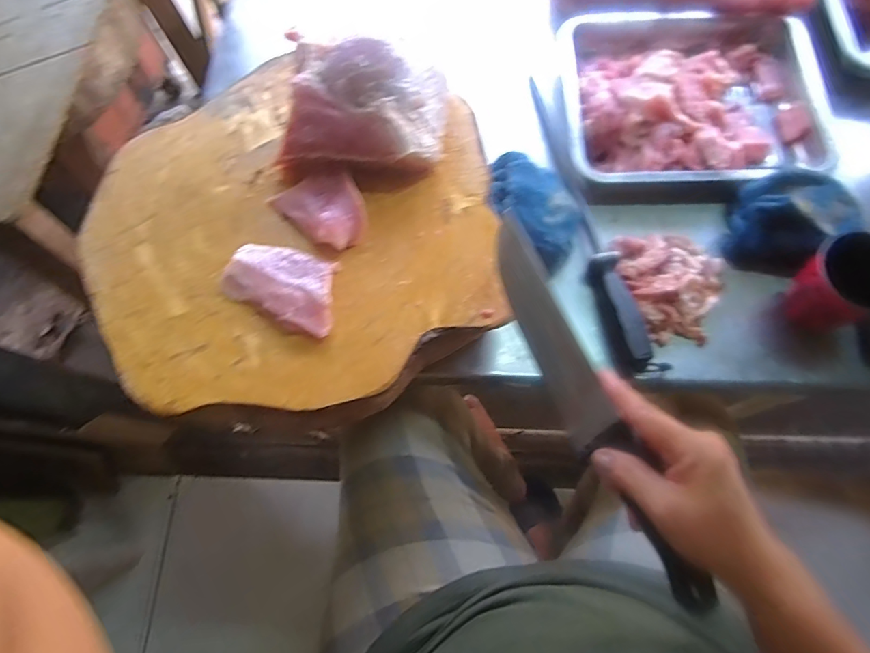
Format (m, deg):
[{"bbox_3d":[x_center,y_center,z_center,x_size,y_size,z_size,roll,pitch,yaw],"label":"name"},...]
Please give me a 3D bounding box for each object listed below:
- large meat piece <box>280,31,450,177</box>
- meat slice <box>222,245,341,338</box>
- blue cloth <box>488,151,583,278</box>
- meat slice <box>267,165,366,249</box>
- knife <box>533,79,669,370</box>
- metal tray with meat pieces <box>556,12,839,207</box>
[{"bbox_3d":[-0.068,-0.208,0.476,0.154,0.083,0.107,5,71,2],"label":"large meat piece"},{"bbox_3d":[-0.140,-0.036,0.442,0.106,0.014,0.072,13,72,5],"label":"meat slice"},{"bbox_3d":[0.118,-0.142,0.556,0.091,0.034,0.161,-26,73,-8],"label":"blue cloth"},{"bbox_3d":[-0.108,-0.112,0.466,0.076,0.028,0.087,-25,73,-8],"label":"meat slice"},{"bbox_3d":[0.169,-0.137,0.563,0.048,0.023,0.399,-15,72,-5],"label":"knife"},{"bbox_3d":[0.324,-0.293,0.628,0.327,0.052,0.288,-1,71,0],"label":"metal tray with meat pieces"}]

